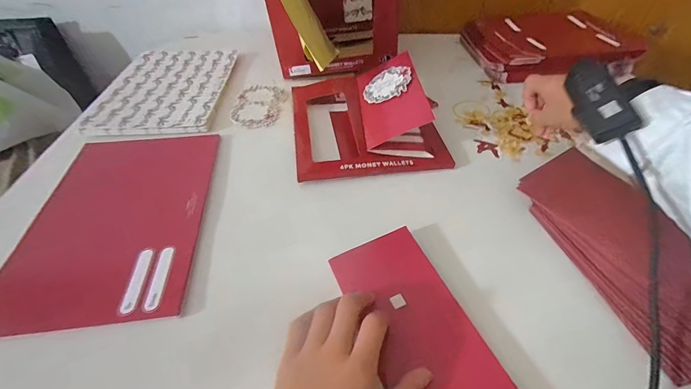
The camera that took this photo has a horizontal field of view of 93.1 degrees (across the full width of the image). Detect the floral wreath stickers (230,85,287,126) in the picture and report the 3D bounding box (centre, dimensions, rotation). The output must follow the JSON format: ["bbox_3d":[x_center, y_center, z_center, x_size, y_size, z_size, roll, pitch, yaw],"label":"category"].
[{"bbox_3d":[-0.137,-0.142,0.516,0.075,0.004,0.122,5,44,5],"label":"floral wreath stickers"}]

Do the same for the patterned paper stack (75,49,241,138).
[{"bbox_3d":[-0.288,-0.178,0.536,0.182,0.011,0.263,-1,47,-3],"label":"patterned paper stack"}]

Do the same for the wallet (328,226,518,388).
[{"bbox_3d":[0.056,0.106,0.271,0.083,0.005,0.171,-23,51,-9],"label":"wallet"}]

